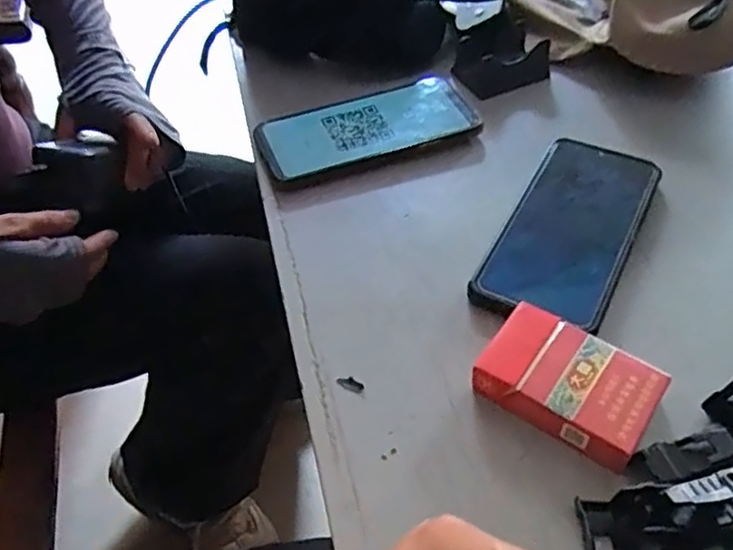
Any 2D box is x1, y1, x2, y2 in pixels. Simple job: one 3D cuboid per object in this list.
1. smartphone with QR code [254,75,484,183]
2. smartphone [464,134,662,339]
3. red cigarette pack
[{"bbox_3d":[0.001,-0.113,0.515,0.166,0.017,0.072,-16,50,-12],"label":"smartphone with QR code"},{"bbox_3d":[0.135,-0.032,0.438,0.078,0.014,0.171,22,53,20],"label":"smartphone"},{"bbox_3d":[0.107,0.057,0.355,0.087,0.018,0.059,28,55,24],"label":"red cigarette pack"}]

